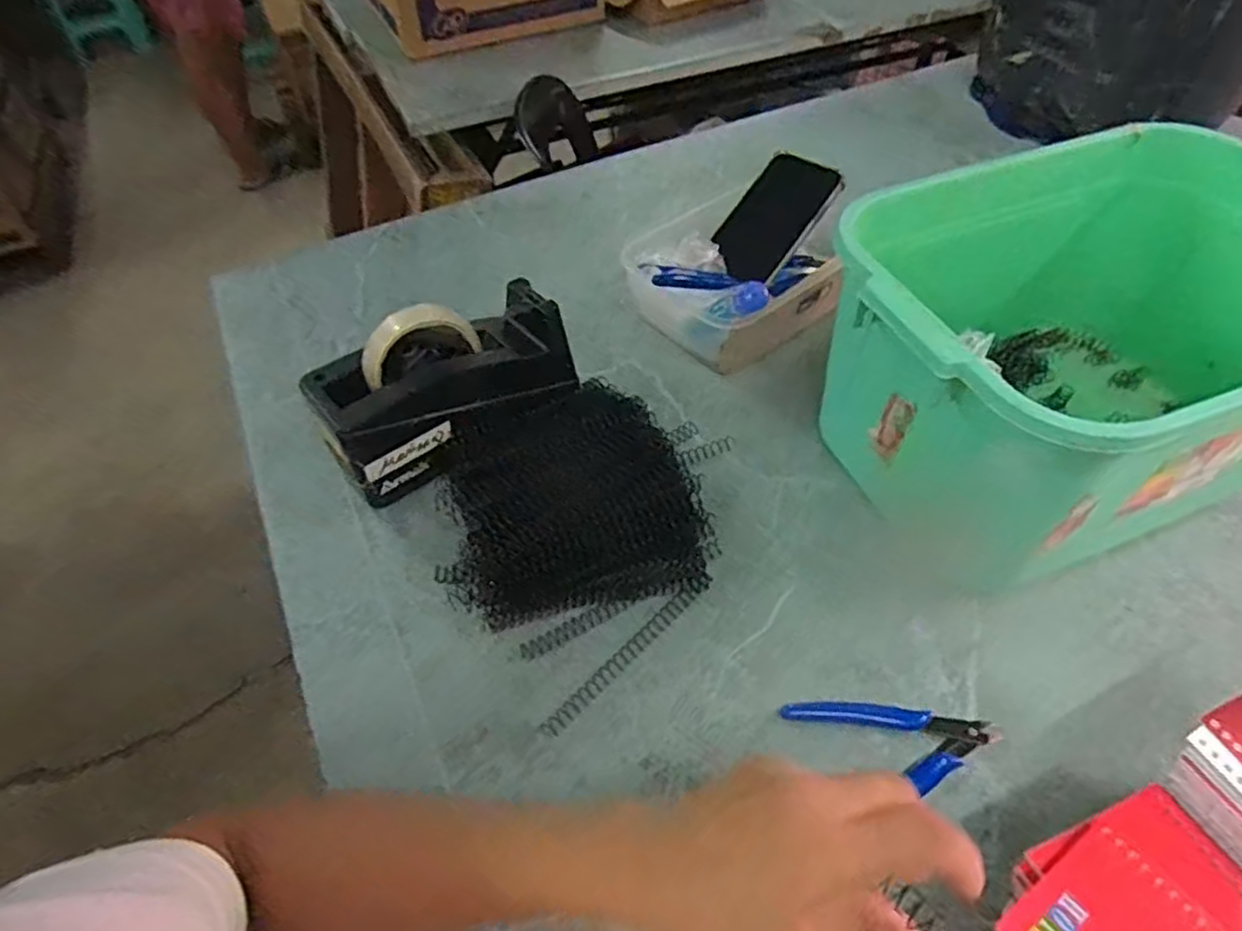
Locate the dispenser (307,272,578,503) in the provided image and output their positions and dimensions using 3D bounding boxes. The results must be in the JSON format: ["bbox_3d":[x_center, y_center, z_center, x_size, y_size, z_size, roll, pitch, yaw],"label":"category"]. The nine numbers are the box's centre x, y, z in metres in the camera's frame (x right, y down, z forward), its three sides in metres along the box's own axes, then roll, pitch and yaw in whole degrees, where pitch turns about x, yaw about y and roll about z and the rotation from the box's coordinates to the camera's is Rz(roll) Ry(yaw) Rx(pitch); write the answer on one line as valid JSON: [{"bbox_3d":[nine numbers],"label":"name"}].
[{"bbox_3d":[-0.137,-0.065,0.583,0.206,0.110,0.087,-28,55,-19],"label":"dispenser"}]

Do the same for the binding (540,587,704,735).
[{"bbox_3d":[0.003,0.125,0.479,0.014,0.010,0.138,37,61,28],"label":"binding"}]

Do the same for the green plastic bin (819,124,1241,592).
[{"bbox_3d":[0.326,-0.073,0.518,0.357,0.189,0.240,-18,52,-12],"label":"green plastic bin"}]

